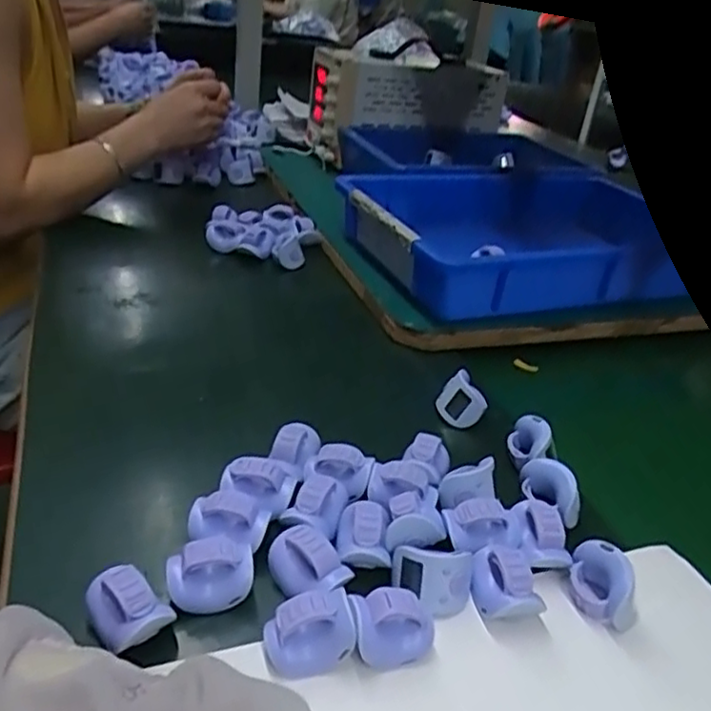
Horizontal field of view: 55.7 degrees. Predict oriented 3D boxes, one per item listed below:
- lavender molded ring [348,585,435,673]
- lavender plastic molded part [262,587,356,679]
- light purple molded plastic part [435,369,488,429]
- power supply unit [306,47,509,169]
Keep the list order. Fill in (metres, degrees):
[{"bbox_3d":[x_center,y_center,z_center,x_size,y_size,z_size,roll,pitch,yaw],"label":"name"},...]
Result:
[{"bbox_3d":[0.017,0.125,0.310,0.036,0.029,0.023,-2,31,-17],"label":"lavender molded ring"},{"bbox_3d":[-0.021,0.124,0.303,0.036,0.029,0.023,-2,31,-16],"label":"lavender plastic molded part"},{"bbox_3d":[0.074,0.033,0.477,0.035,0.031,0.021,59,13,16],"label":"light purple molded plastic part"},{"bbox_3d":[0.074,-0.355,0.968,0.263,0.143,0.099,-9,45,-25],"label":"power supply unit"}]

